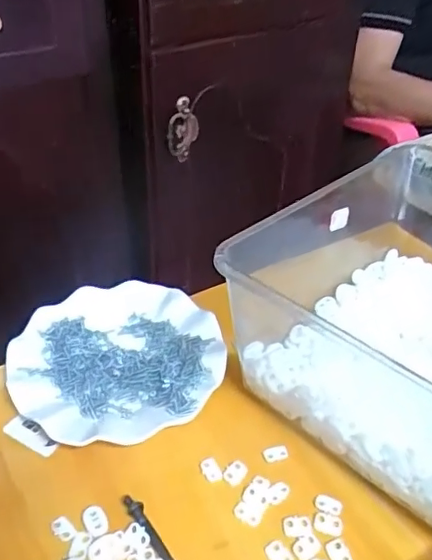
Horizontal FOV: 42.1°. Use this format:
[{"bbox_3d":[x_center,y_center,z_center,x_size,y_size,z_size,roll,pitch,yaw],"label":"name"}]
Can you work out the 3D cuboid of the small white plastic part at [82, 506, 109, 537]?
[{"bbox_3d":[-0.084,0.167,0.388,0.016,0.004,0.023,-21,44,-25],"label":"small white plastic part"}]

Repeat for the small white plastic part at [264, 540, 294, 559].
[{"bbox_3d":[0.043,0.184,0.375,0.014,0.004,0.020,-28,47,-31],"label":"small white plastic part"}]

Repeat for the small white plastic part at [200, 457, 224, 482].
[{"bbox_3d":[-0.004,0.142,0.421,0.014,0.004,0.020,-15,42,-19],"label":"small white plastic part"}]

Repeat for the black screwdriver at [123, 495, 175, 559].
[{"bbox_3d":[-0.033,0.183,0.371,0.009,0.004,0.106,-24,45,-28],"label":"black screwdriver"}]

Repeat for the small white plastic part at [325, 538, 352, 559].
[{"bbox_3d":[0.083,0.184,0.377,0.015,0.004,0.019,-13,41,-16],"label":"small white plastic part"}]

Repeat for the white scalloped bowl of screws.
[{"bbox_3d":[-0.087,0.072,0.495,0.173,0.025,0.176,1,39,0],"label":"white scalloped bowl of screws"}]

